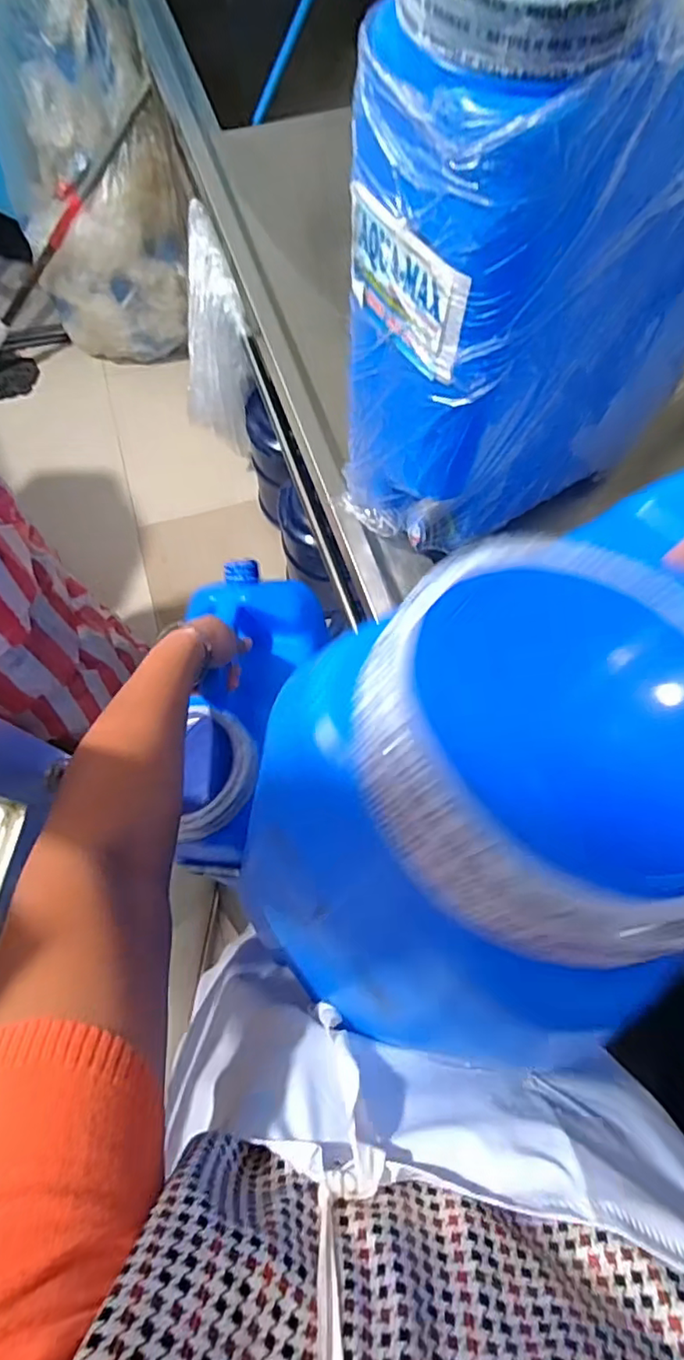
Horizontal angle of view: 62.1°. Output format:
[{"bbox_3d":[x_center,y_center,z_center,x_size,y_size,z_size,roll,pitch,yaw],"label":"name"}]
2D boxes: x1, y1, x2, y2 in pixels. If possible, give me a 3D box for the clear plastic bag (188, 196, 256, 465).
[{"bbox_3d":[-0.318,-0.816,1.337,0.160,0.318,0.428,-14,72,-6],"label":"clear plastic bag"}]

